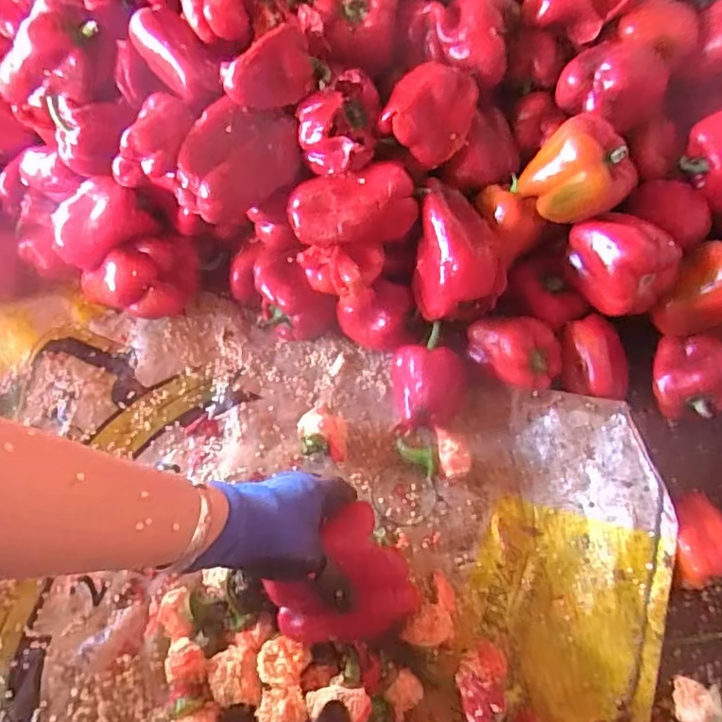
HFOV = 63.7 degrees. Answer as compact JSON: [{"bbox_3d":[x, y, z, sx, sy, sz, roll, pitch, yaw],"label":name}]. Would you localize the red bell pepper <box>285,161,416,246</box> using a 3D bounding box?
[{"bbox_3d":[-0.009,-0.154,0.565,0.123,0.052,0.059,-7,57,-2],"label":"red bell pepper"}]

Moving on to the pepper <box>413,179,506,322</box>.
[{"bbox_3d":[0.098,-0.106,0.571,0.082,0.083,0.109,6,58,6],"label":"pepper"}]

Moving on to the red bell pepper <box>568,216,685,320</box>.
[{"bbox_3d":[0.238,-0.092,0.543,0.096,0.070,0.060,39,67,23],"label":"red bell pepper"}]

